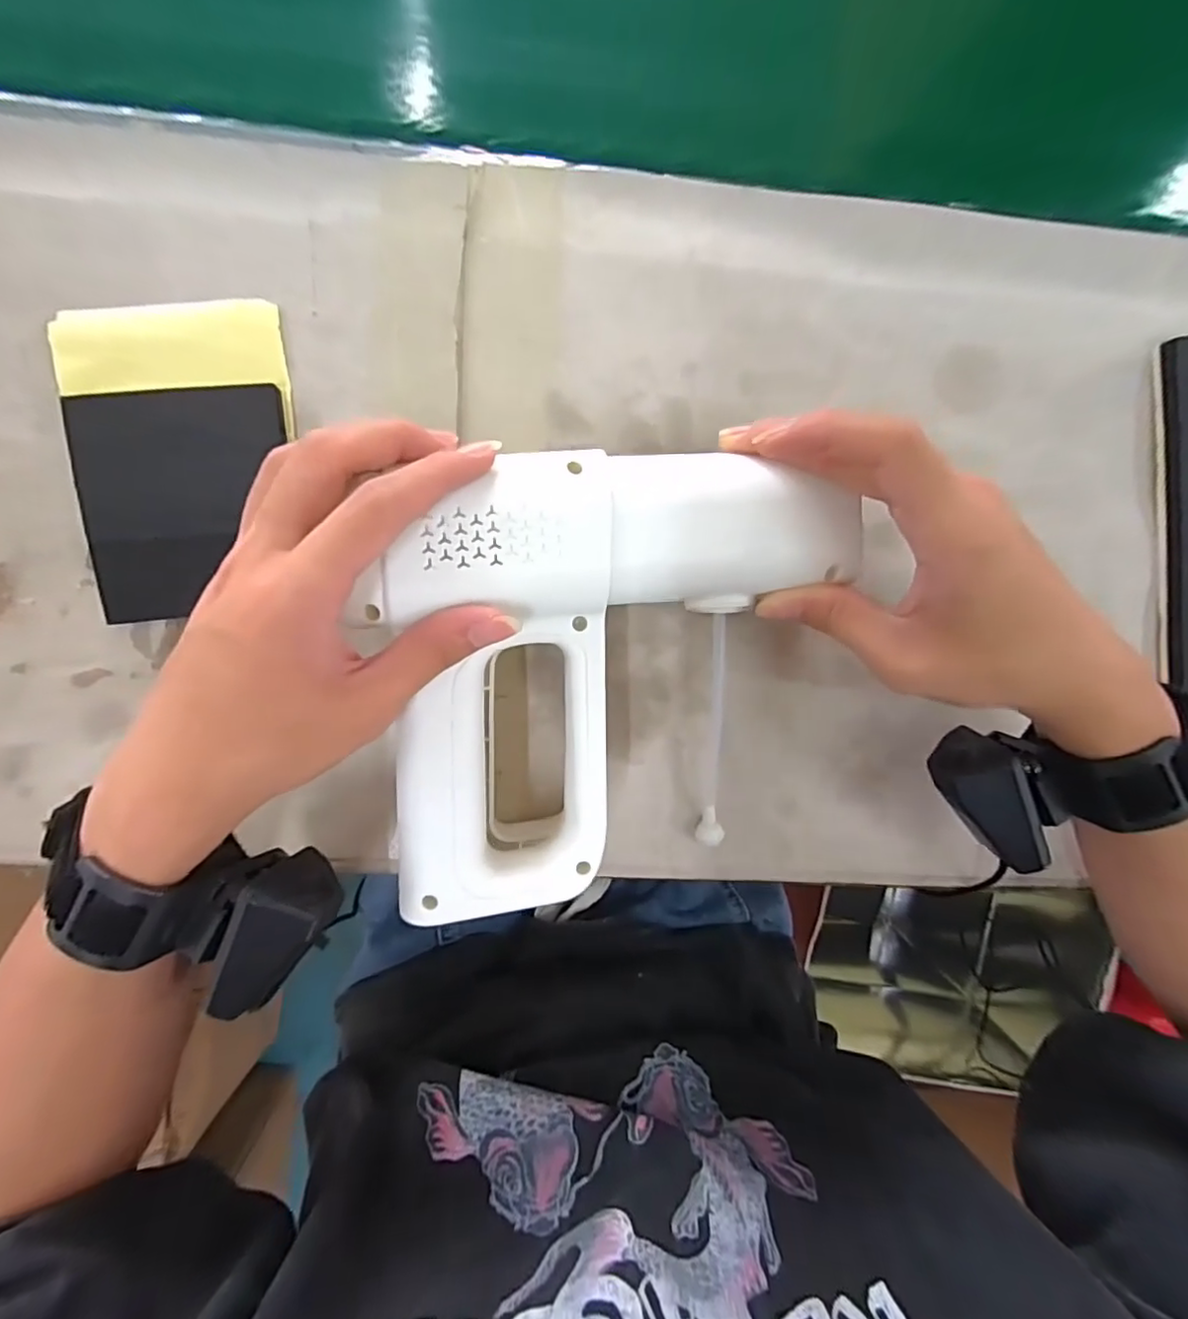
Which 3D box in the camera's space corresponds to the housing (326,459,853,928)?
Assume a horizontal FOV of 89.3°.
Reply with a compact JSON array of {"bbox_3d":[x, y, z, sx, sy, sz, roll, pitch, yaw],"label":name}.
[{"bbox_3d":[0.013,0.006,0.254,0.194,0.052,0.176,-7,97,-4],"label":"housing"}]

